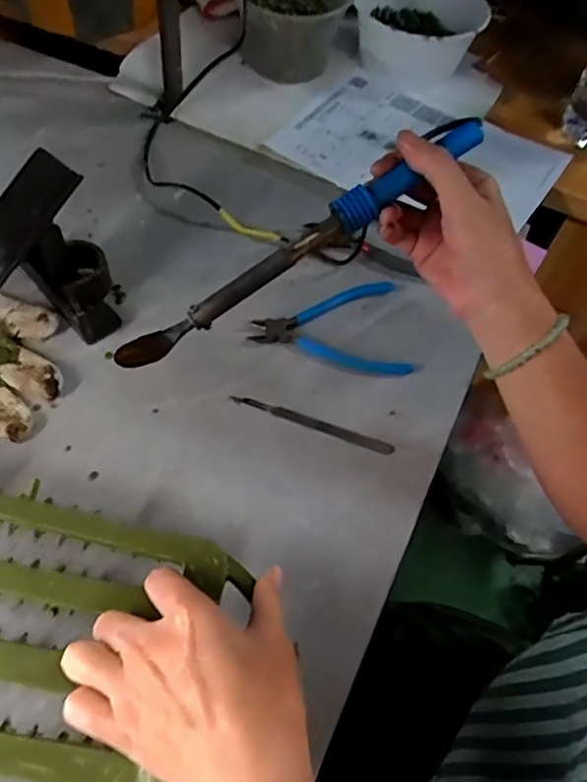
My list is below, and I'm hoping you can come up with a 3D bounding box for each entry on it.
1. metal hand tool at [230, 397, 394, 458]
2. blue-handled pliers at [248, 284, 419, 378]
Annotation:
[{"bbox_3d":[0.015,0.026,0.487,0.144,0.004,0.013,21,59,9],"label":"metal hand tool"},{"bbox_3d":[0.042,-0.069,0.545,0.147,0.013,0.103,13,58,4],"label":"blue-handled pliers"}]

